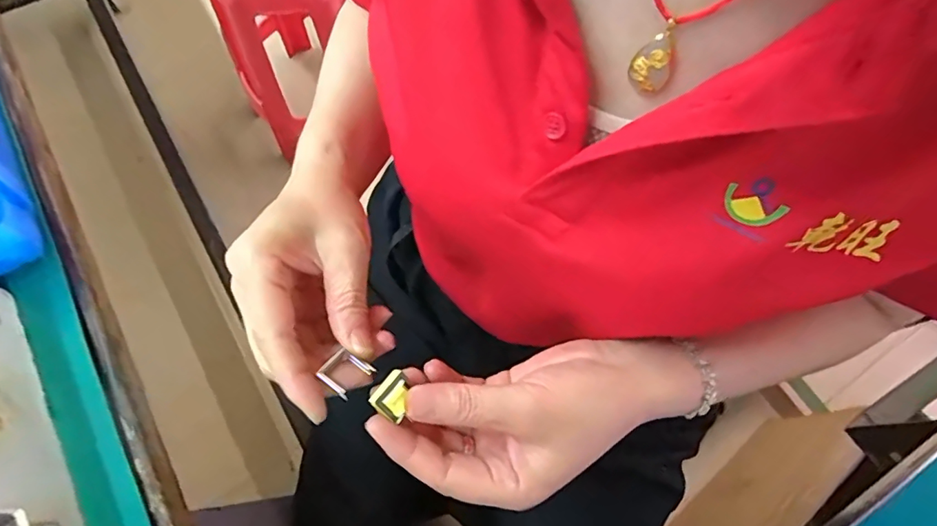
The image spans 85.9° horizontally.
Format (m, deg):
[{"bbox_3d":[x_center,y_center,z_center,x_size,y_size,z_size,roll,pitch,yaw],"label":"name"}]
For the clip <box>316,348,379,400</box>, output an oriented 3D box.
[{"bbox_3d":[-0.059,0.054,0.250,0.019,0.011,0.019,37,74,10],"label":"clip"}]

